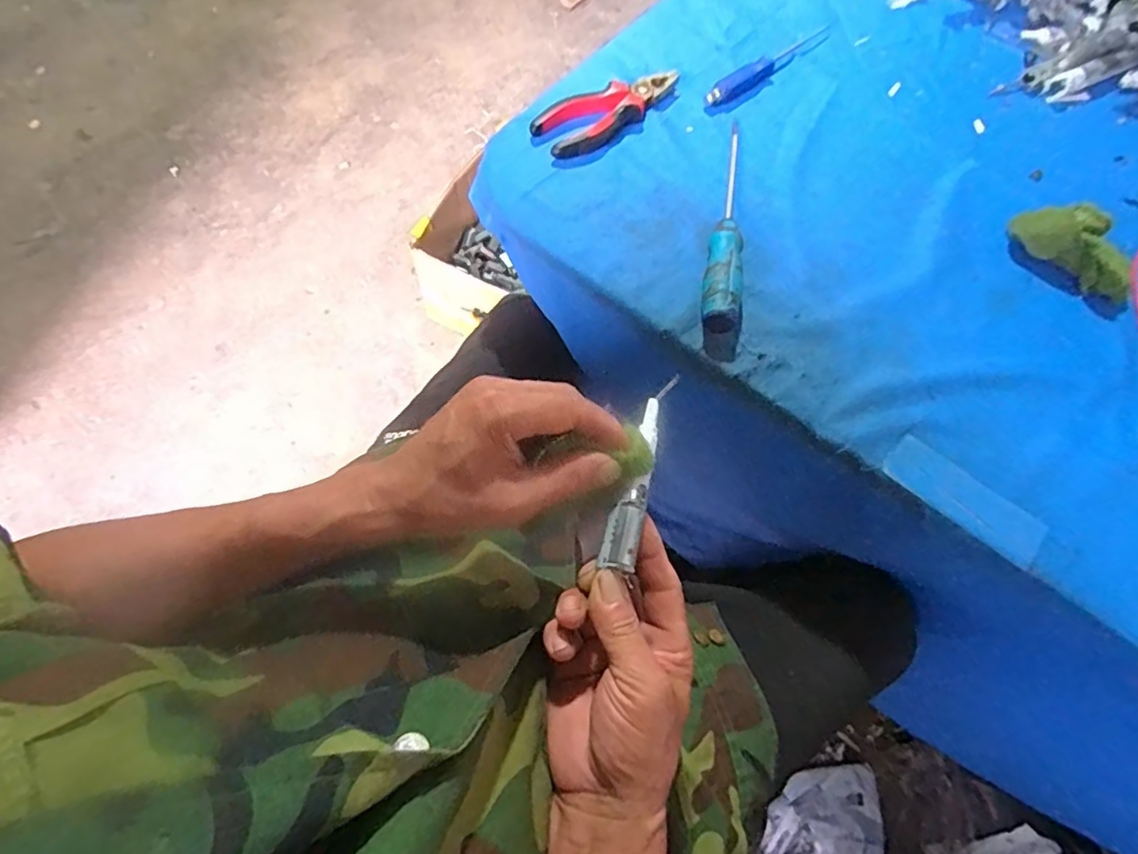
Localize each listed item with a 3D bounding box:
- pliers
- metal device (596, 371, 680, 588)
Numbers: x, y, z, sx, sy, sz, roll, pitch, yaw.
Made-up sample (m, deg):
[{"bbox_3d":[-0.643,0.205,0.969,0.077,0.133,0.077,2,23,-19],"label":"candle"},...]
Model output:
[{"bbox_3d":[0.038,-0.296,0.557,0.150,0.019,0.053,-36,73,-18],"label":"pliers"},{"bbox_3d":[0.042,0.025,0.346,0.020,0.013,0.122,16,70,5],"label":"metal device"}]

